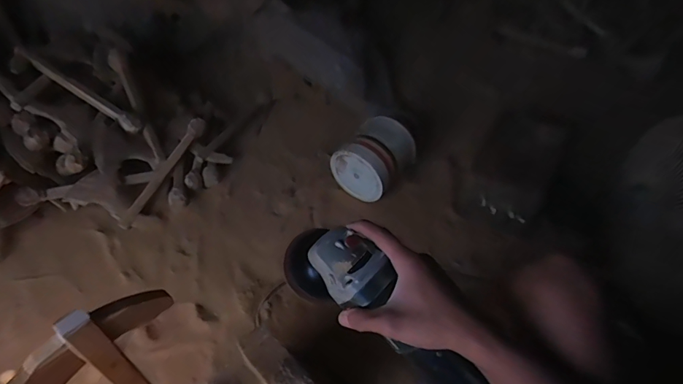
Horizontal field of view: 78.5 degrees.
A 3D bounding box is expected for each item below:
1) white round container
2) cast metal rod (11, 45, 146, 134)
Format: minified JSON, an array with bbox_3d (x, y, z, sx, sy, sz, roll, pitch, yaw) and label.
[{"bbox_3d":[0.091,-0.096,1.228,0.181,0.186,0.181,32,58,24],"label":"white round container"},{"bbox_3d":[-0.708,-0.274,1.136,0.360,0.029,0.041,35,47,-9],"label":"cast metal rod"}]

